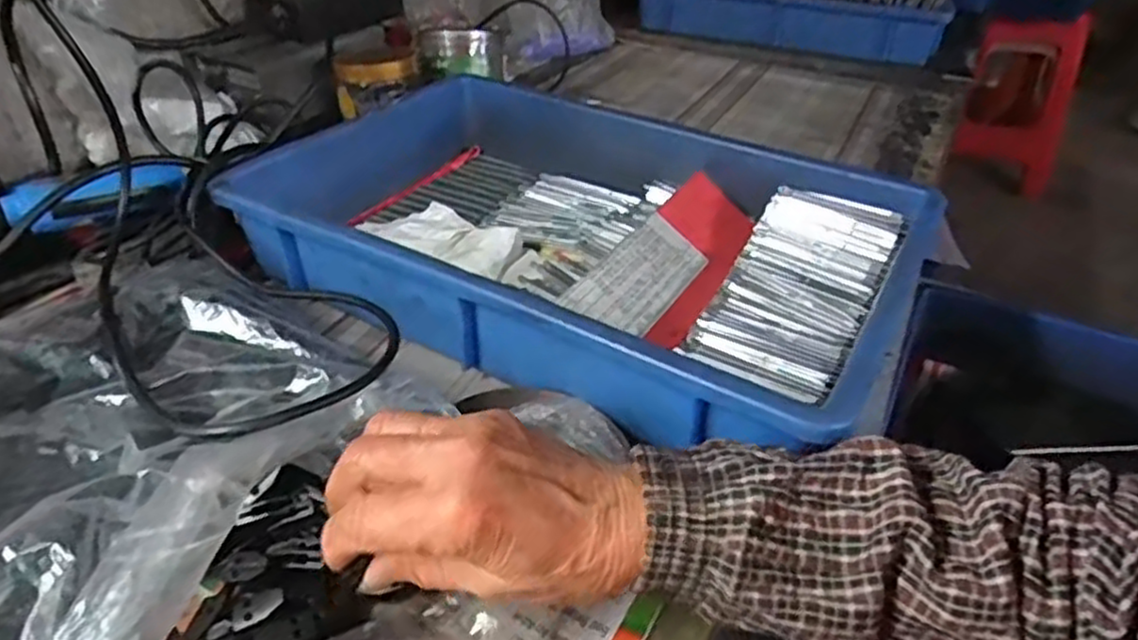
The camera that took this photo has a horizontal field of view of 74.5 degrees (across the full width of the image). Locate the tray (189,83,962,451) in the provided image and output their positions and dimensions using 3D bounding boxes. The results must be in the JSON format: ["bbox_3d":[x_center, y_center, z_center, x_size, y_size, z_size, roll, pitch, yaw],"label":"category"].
[{"bbox_3d":[0.003,-0.062,0.533,0.431,0.074,0.283,20,40,24],"label":"tray"}]

